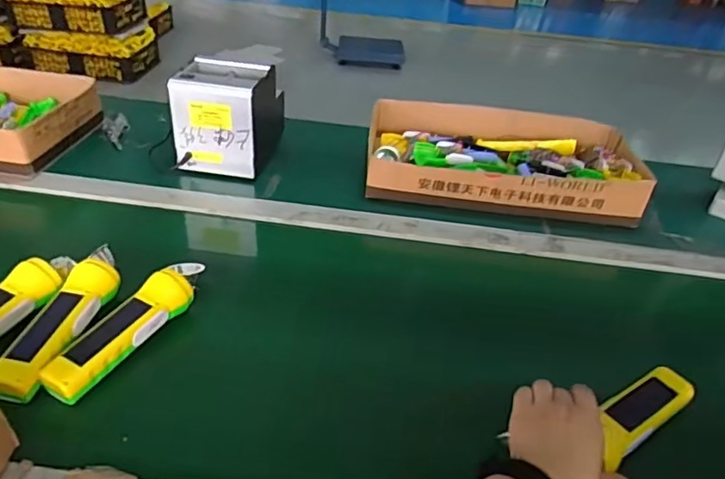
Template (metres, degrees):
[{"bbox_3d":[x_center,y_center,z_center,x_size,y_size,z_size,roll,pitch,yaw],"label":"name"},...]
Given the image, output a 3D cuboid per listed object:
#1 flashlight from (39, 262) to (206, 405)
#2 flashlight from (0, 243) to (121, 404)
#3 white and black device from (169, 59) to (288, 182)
[{"bbox_3d":[-0.242,0.085,0.601,0.052,0.048,0.203,22,40,21],"label":"flashlight"},{"bbox_3d":[-0.308,0.082,0.598,0.054,0.041,0.204,10,37,7],"label":"flashlight"},{"bbox_3d":[-0.207,-0.201,0.895,0.129,0.135,0.172,7,37,3],"label":"white and black device"}]

